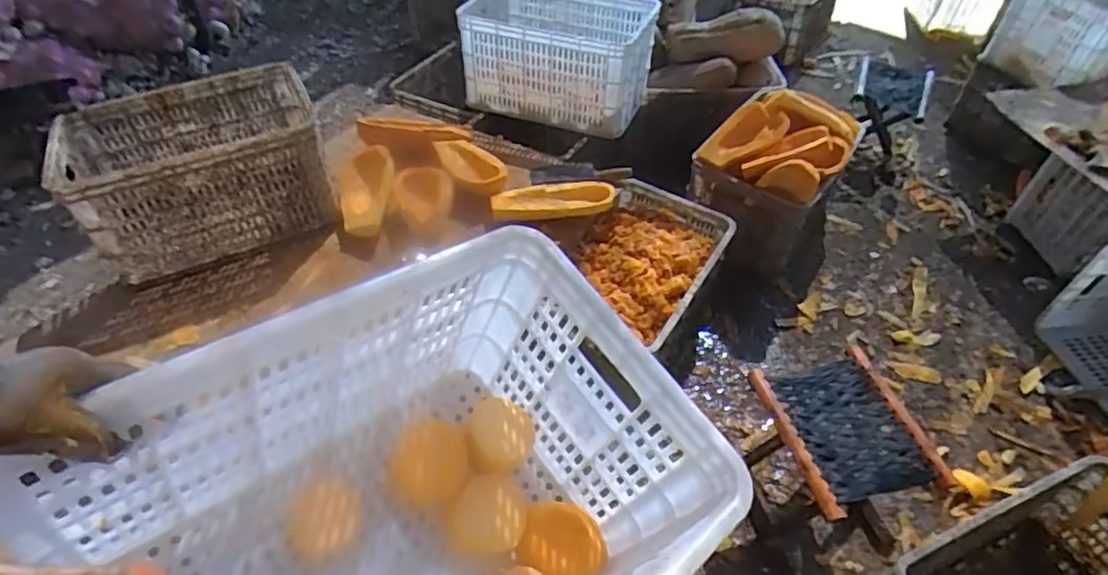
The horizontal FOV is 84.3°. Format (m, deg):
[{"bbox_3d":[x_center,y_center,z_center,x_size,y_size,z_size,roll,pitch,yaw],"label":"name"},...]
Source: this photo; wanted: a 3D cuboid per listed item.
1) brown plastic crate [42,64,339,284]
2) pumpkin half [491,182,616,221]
[{"bbox_3d":[-0.780,-0.272,1.362,0.493,0.280,0.335,-17,50,-15],"label":"brown plastic crate"},{"bbox_3d":[-0.002,-0.215,1.497,0.292,0.077,0.082,1,47,0],"label":"pumpkin half"}]

